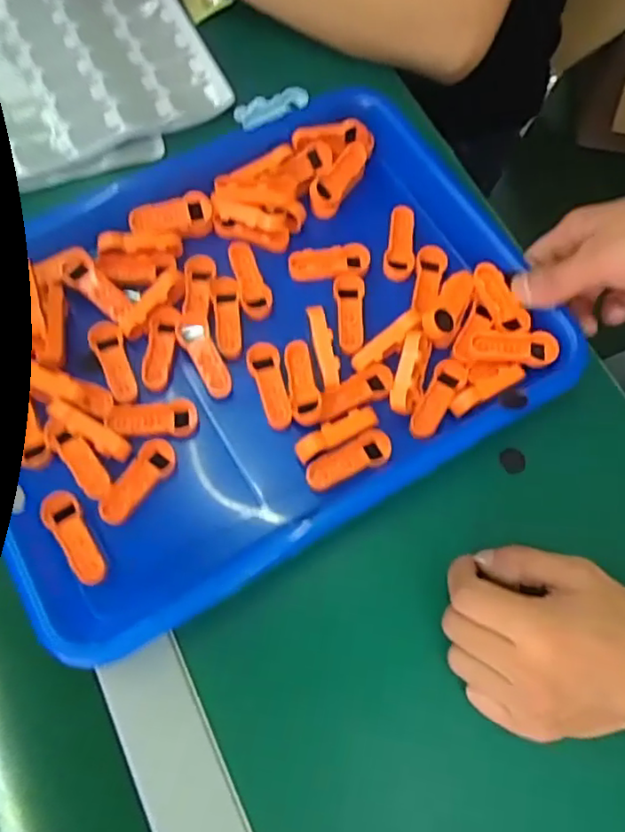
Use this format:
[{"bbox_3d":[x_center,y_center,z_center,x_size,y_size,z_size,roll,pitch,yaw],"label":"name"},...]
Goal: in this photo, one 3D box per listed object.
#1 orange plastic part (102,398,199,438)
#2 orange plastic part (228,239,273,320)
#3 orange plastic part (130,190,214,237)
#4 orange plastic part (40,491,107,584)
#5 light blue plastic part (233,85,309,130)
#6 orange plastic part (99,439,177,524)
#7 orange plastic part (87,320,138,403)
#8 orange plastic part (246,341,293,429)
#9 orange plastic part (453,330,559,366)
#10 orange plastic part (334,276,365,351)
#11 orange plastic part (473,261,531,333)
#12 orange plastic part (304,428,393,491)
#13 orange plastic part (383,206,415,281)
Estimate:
[{"bbox_3d":[-0.090,0.001,0.347,0.049,0.004,0.021,-1,70,-2],"label":"orange plastic part"},{"bbox_3d":[-0.039,-0.087,0.382,0.020,0.011,0.056,-13,72,-7],"label":"orange plastic part"},{"bbox_3d":[-0.088,-0.125,0.385,0.051,0.009,0.027,-12,111,-22],"label":"orange plastic part"},{"bbox_3d":[-0.124,0.063,0.323,0.018,0.006,0.052,-31,74,-12],"label":"orange plastic part"},{"bbox_3d":[-0.029,-0.220,0.438,0.053,0.013,0.016,-22,73,-10],"label":"light blue plastic part"},{"bbox_3d":[-0.094,0.036,0.335,0.019,0.007,0.051,30,72,8],"label":"orange plastic part"},{"bbox_3d":[-0.115,-0.032,0.358,0.018,0.007,0.053,-23,73,-10],"label":"orange plastic part"},{"bbox_3d":[-0.024,-0.019,0.360,0.018,0.010,0.053,-16,72,-8],"label":"orange plastic part"},{"bbox_3d":[0.114,-0.041,0.361,0.056,0.007,0.020,3,70,-1],"label":"orange plastic part"},{"bbox_3d":[0.023,-0.062,0.381,0.018,0.011,0.052,0,70,-2],"label":"orange plastic part"},{"bbox_3d":[0.114,-0.071,0.376,0.017,0.009,0.051,-23,73,-10],"label":"orange plastic part"},{"bbox_3d":[0.021,0.026,0.348,0.051,0.009,0.019,-27,74,-11],"label":"orange plastic part"},{"bbox_3d":[0.057,-0.113,0.400,0.019,0.007,0.054,8,70,0],"label":"orange plastic part"}]

